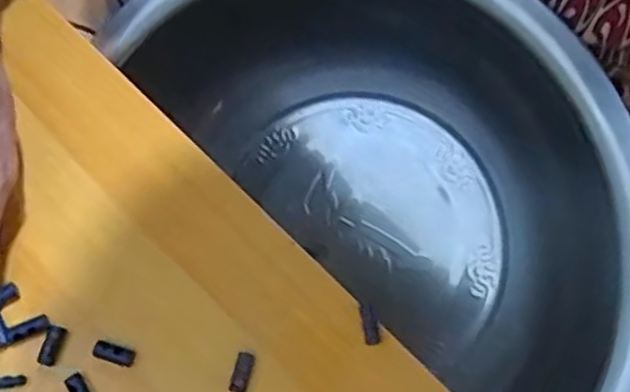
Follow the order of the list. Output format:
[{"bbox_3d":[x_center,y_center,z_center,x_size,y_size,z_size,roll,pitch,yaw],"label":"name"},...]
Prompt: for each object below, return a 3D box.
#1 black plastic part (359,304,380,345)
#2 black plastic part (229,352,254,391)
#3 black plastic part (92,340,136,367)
[{"bbox_3d":[0.025,0.059,0.330,0.007,0.004,0.019,-9,73,-2],"label":"black plastic part"},{"bbox_3d":[-0.034,0.081,0.327,0.008,0.004,0.018,14,73,5],"label":"black plastic part"},{"bbox_3d":[-0.093,0.073,0.331,0.019,0.005,0.008,16,74,6],"label":"black plastic part"}]

